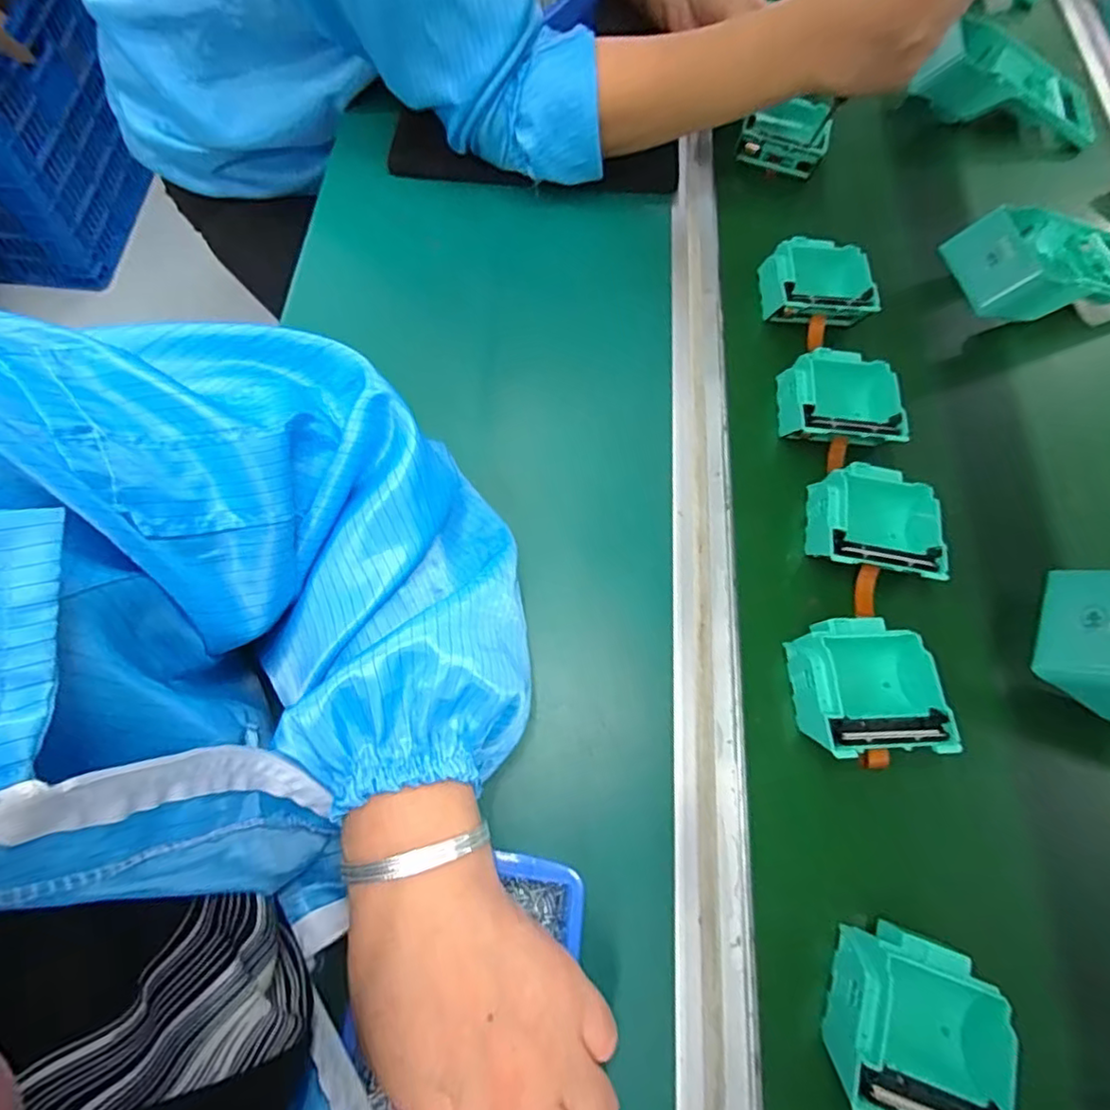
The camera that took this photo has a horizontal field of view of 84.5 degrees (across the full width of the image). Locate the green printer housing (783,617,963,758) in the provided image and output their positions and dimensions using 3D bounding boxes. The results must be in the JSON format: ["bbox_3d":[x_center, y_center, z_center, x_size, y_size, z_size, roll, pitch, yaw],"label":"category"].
[{"bbox_3d":[0.182,0.078,0.365,0.077,0.039,0.082,-2,68,-3],"label":"green printer housing"}]

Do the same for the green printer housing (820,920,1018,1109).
[{"bbox_3d":[0.177,0.233,0.302,0.075,0.041,0.078,21,69,6],"label":"green printer housing"}]

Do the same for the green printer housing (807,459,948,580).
[{"bbox_3d":[0.209,-0.020,0.407,0.076,0.039,0.075,13,68,3],"label":"green printer housing"}]

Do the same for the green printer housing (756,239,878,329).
[{"bbox_3d":[0.205,-0.213,0.487,0.080,0.040,0.070,5,68,0],"label":"green printer housing"}]

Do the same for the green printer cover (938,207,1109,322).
[{"bbox_3d":[0.419,-0.240,0.505,0.189,0.059,0.090,-10,69,-6],"label":"green printer cover"}]

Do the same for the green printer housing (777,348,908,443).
[{"bbox_3d":[0.202,-0.110,0.444,0.081,0.041,0.076,5,68,0],"label":"green printer housing"}]

